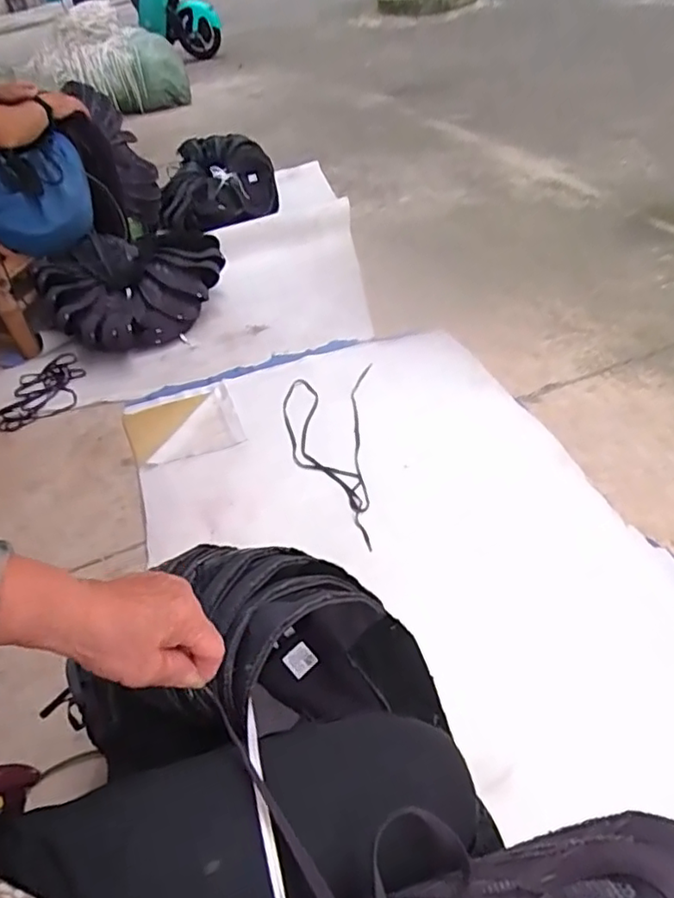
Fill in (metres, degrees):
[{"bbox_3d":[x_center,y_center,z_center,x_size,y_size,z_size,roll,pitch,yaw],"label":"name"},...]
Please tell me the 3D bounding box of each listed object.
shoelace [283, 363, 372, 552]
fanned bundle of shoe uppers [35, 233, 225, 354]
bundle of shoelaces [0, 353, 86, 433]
[{"bbox_3d":[-0.026,0.001,1.138,0.171,0.015,0.410,-3,47,6],"label":"shoelace"},{"bbox_3d":[-0.472,-0.407,1.493,0.460,0.210,0.264,-30,48,-22],"label":"fanned bundle of shoe uppers"},{"bbox_3d":[-0.704,-0.120,1.387,0.255,0.036,0.180,-29,47,-21],"label":"bundle of shoelaces"}]

